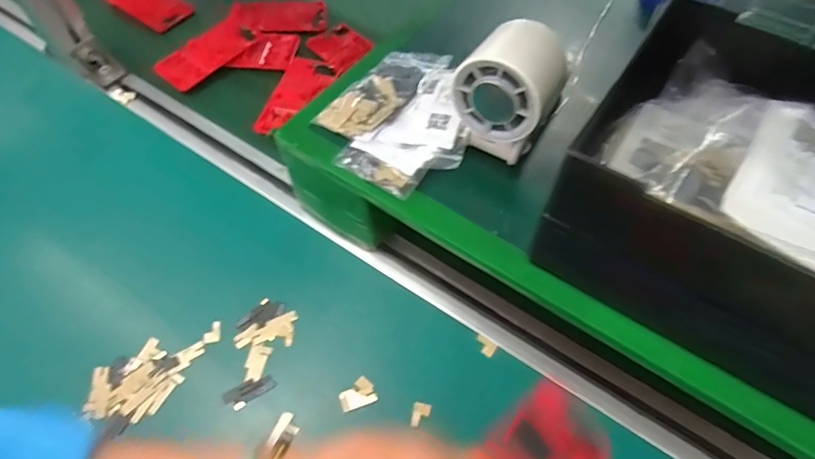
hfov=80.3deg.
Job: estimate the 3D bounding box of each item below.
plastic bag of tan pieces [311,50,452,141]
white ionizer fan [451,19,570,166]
[{"bbox_3d":[-0.021,-0.116,0.400,0.056,0.012,0.112,38,64,21],"label":"plastic bag of tan pieces"},{"bbox_3d":[0.072,-0.093,0.335,0.068,0.082,0.062,24,60,14],"label":"white ionizer fan"}]

